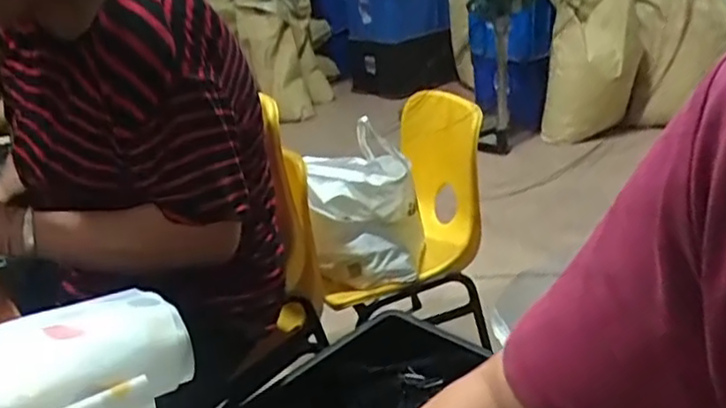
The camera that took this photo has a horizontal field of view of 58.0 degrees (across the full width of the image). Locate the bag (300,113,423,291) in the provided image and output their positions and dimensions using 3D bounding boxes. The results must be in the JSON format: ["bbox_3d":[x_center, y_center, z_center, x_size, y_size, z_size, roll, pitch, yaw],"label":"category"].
[{"bbox_3d":[0.006,-0.002,1.232,0.211,0.305,0.093,-7,24,-2],"label":"bag"}]

